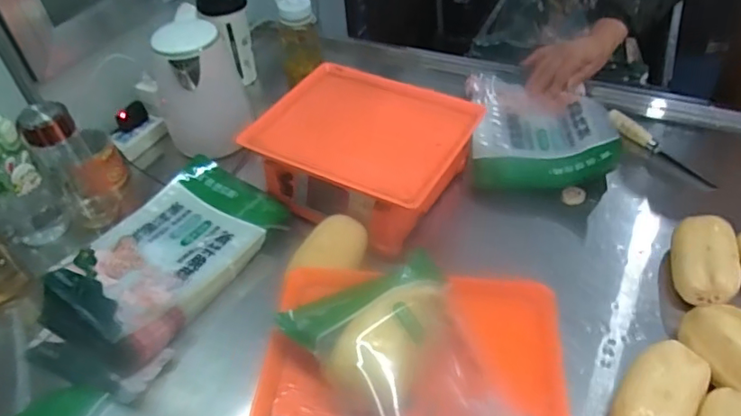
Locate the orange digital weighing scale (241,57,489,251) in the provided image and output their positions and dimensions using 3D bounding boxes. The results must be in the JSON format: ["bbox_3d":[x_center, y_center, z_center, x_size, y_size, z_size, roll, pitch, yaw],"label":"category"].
[{"bbox_3d":[-0.011,-0.086,0.847,0.296,0.106,0.250,18,50,22],"label":"orange digital weighing scale"}]

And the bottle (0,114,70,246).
[{"bbox_3d":[-0.526,-0.047,0.796,0.084,0.250,0.082,26,53,28],"label":"bottle"}]

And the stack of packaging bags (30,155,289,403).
[{"bbox_3d":[-0.293,0.080,0.794,0.219,0.067,0.374,21,51,24],"label":"stack of packaging bags"}]

